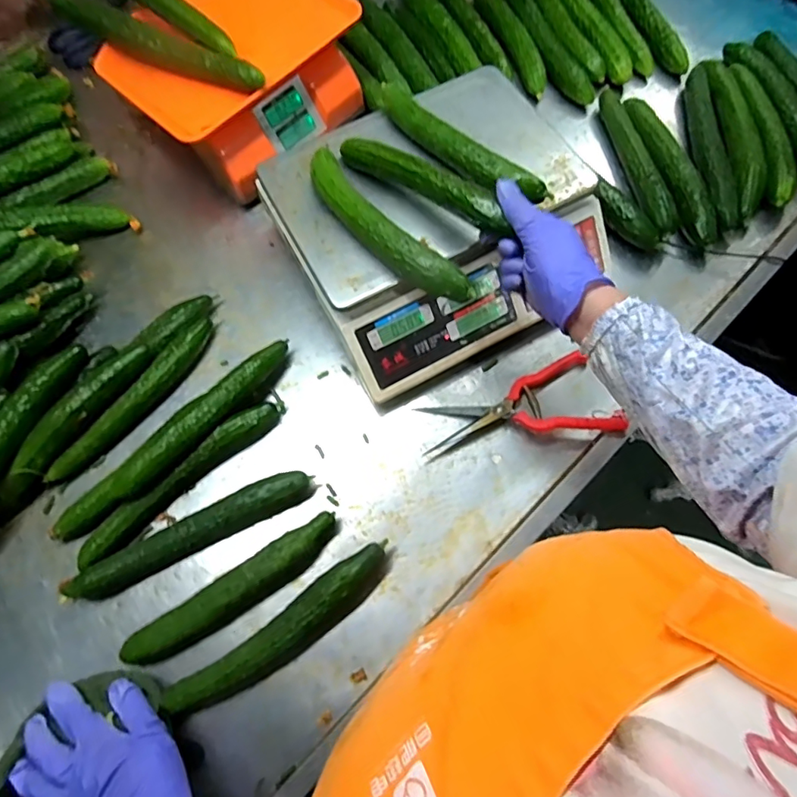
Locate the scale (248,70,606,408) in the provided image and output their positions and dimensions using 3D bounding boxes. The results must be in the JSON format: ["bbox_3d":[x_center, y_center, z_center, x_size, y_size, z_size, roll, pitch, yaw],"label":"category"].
[{"bbox_3d":[0.045,-0.203,0.612,0.340,0.124,0.298,-28,71,-8],"label":"scale"}]

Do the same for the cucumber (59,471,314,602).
[{"bbox_3d":[-0.216,0.146,0.539,0.261,0.043,0.036,-26,71,-7],"label":"cucumber"}]

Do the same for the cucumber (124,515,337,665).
[{"bbox_3d":[-0.164,0.197,0.517,0.235,0.045,0.040,-32,72,-9],"label":"cucumber"}]

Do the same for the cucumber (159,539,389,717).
[{"bbox_3d":[-0.112,0.232,0.505,0.245,0.042,0.044,-35,73,-10],"label":"cucumber"}]

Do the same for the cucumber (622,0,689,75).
[{"bbox_3d":[0.365,-0.593,0.786,0.034,0.046,0.252,-25,71,-7],"label":"cucumber"}]

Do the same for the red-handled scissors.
[{"bbox_3d":[0.134,0.021,0.574,0.213,0.039,0.105,-18,70,-4],"label":"red-handled scissors"}]

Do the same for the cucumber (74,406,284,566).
[{"bbox_3d":[-0.235,0.089,0.564,0.251,0.039,0.031,-41,74,-12],"label":"cucumber"}]

